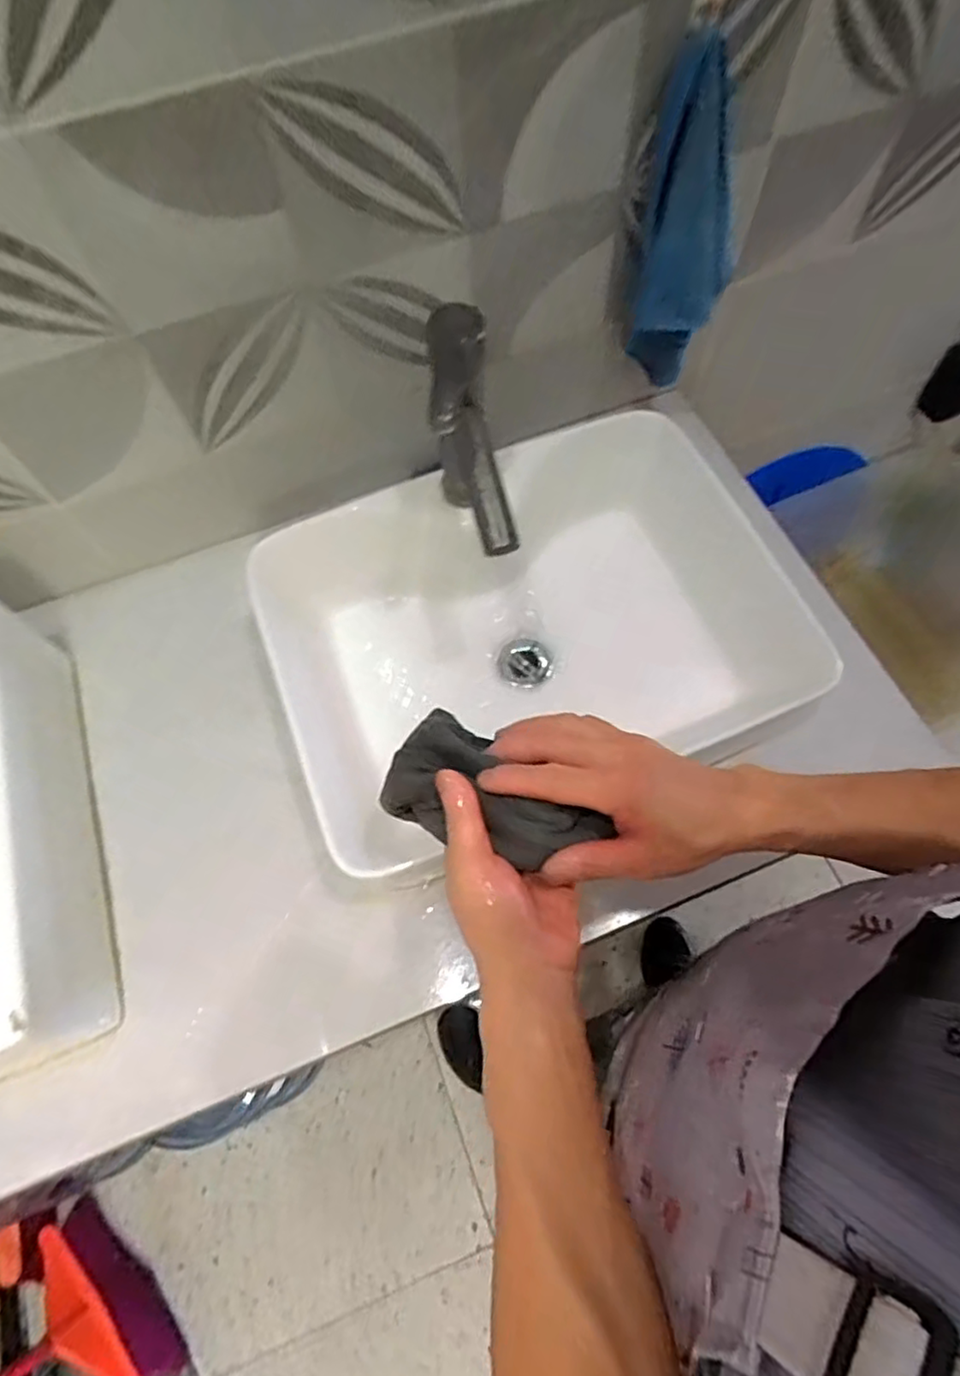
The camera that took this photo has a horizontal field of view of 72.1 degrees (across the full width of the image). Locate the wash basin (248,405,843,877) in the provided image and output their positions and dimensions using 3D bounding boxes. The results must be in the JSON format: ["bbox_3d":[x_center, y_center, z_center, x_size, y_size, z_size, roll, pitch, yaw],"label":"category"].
[{"bbox_3d":[0.071,-0.060,0.666,0.524,0.144,0.333,-21,67,-6],"label":"wash basin"}]

